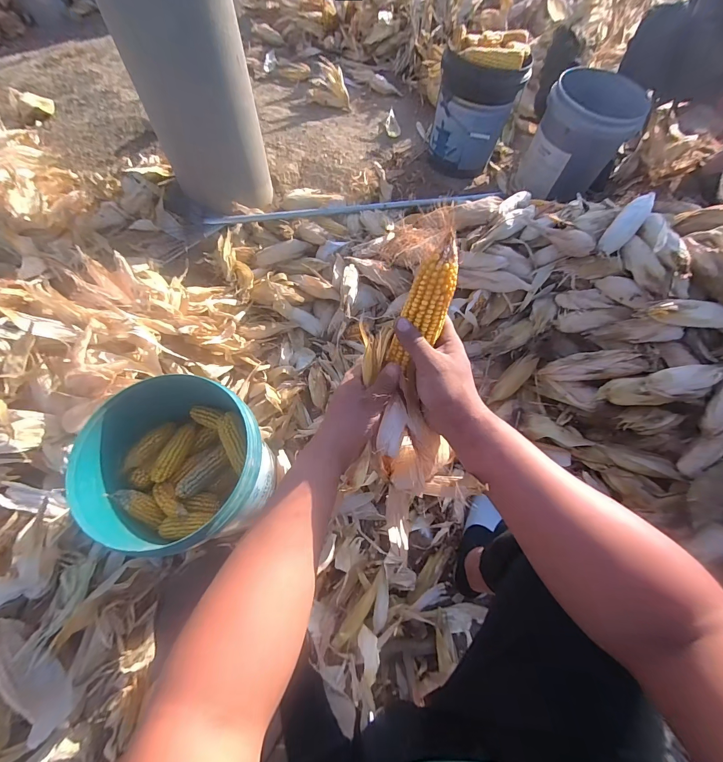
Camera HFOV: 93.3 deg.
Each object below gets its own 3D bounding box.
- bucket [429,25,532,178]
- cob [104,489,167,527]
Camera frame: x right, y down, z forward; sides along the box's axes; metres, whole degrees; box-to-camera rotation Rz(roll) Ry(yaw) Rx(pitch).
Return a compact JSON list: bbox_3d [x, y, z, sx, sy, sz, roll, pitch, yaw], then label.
[{"bbox_3d":[0.448,-1.095,1.374,0.284,0.394,0.284,1,66,-2],"label":"bucket"},{"bbox_3d":[-0.436,0.243,0.666,0.107,0.031,0.038,40,67,-14],"label":"cob"}]

